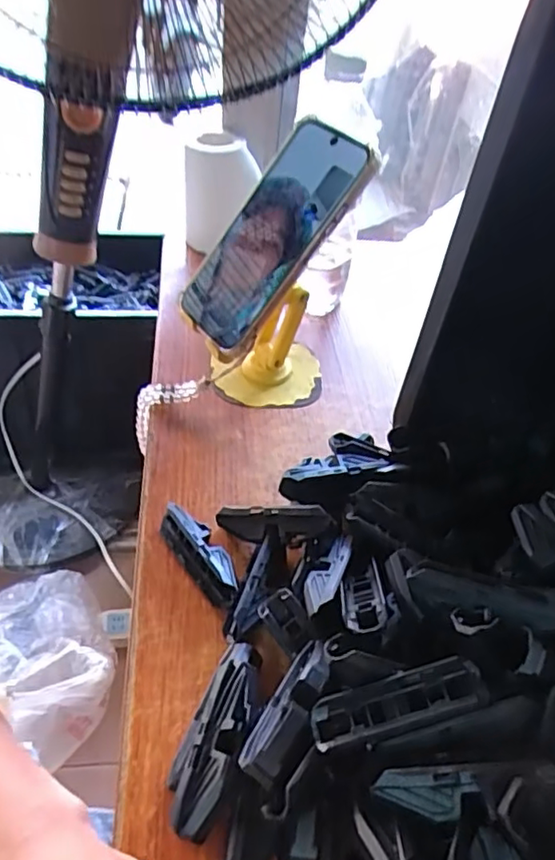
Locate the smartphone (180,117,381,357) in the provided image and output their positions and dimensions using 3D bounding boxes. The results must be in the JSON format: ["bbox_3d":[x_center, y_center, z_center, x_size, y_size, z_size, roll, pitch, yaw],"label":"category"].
[{"bbox_3d":[-0.007,-0.139,0.435,0.085,0.016,0.165,42,99,33],"label":"smartphone"}]

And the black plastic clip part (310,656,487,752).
[{"bbox_3d":[0.051,0.116,0.257,0.073,0.007,0.020,-18,44,2],"label":"black plastic clip part"}]

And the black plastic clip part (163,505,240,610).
[{"bbox_3d":[-0.045,0.072,0.359,0.022,0.021,0.070,-25,52,-29],"label":"black plastic clip part"}]

